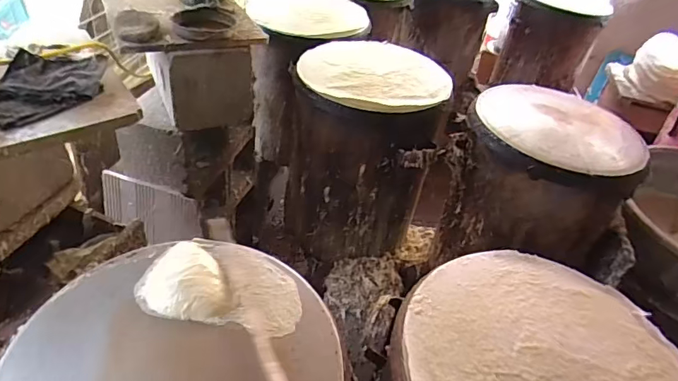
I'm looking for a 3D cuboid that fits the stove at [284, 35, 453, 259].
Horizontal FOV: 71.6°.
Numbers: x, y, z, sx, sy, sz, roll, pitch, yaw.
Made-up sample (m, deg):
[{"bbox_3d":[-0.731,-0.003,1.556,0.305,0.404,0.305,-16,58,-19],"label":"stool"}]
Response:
[{"bbox_3d":[0.061,-0.104,1.286,0.377,0.465,0.367,8,40,-3],"label":"stove"}]

